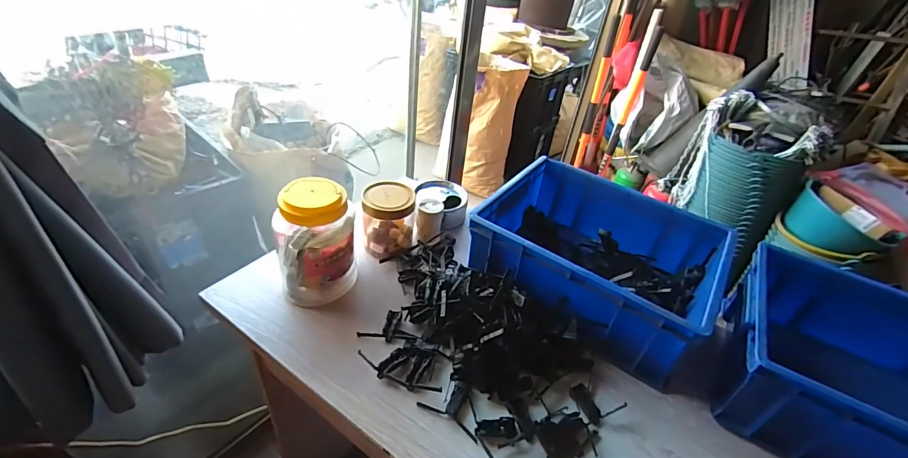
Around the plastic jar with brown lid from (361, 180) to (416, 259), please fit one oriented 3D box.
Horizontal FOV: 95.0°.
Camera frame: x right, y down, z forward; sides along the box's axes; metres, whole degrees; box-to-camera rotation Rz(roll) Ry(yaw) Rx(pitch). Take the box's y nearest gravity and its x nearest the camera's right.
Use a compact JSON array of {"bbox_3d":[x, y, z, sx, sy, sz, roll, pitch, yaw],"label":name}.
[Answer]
[{"bbox_3d":[-0.112,-0.020,0.699,0.085,0.094,0.082,5,38,-4],"label":"plastic jar with brown lid"}]

